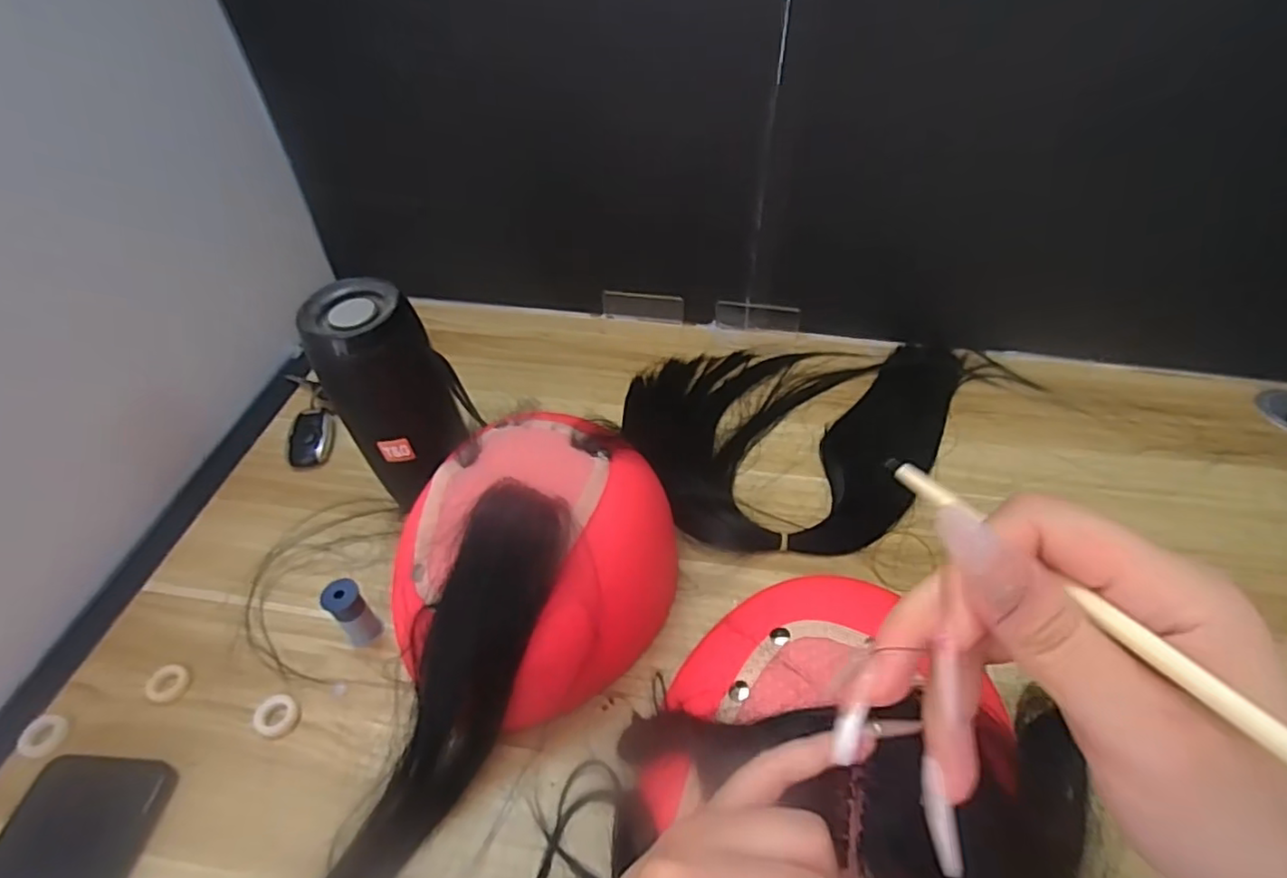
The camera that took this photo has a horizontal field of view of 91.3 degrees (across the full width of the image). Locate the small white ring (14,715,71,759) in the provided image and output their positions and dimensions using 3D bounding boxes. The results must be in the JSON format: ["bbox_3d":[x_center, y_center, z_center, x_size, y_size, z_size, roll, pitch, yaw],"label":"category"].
[{"bbox_3d":[-0.351,0.174,0.367,0.023,0.007,0.023,-1,47,1],"label":"small white ring"}]

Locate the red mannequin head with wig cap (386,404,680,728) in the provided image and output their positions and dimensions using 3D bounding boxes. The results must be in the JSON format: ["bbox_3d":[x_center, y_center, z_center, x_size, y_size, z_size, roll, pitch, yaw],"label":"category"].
[{"bbox_3d":[-0.056,0.077,0.377,0.125,0.124,0.158,21,51,20],"label":"red mannequin head with wig cap"}]

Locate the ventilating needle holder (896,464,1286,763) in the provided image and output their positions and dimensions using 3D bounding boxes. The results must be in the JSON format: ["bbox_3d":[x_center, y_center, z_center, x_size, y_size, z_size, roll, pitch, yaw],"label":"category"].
[{"bbox_3d":[0.120,0.052,0.136,0.005,0.004,0.179,-19,35,-16],"label":"ventilating needle holder"}]

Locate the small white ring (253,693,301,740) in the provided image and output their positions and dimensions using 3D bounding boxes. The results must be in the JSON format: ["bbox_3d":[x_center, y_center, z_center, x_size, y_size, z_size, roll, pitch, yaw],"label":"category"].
[{"bbox_3d":[-0.218,0.162,0.372,0.028,0.008,0.023,25,52,22],"label":"small white ring"}]

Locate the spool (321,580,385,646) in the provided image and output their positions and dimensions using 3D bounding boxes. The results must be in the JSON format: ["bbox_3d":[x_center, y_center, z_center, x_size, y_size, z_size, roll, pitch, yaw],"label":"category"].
[{"bbox_3d":[-0.183,0.110,0.396,0.019,0.053,0.021,33,56,28],"label":"spool"}]

